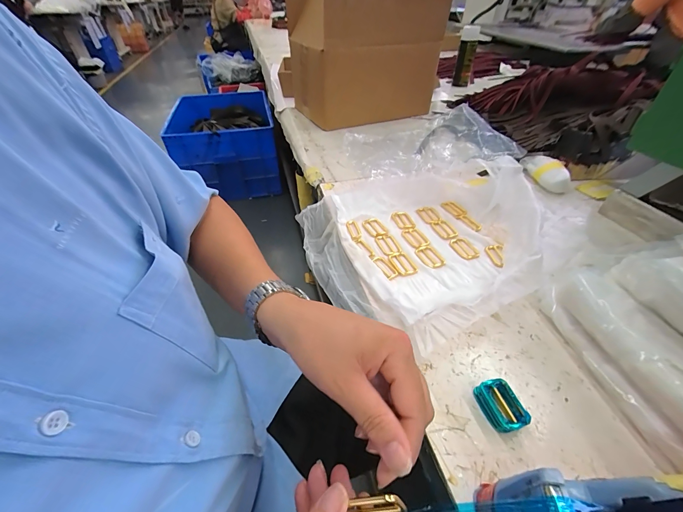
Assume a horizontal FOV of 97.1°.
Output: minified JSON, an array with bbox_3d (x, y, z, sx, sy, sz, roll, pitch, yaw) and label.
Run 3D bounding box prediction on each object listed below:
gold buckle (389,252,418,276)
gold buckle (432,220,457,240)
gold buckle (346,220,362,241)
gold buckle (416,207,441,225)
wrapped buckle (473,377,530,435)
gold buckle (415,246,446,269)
[{"bbox_3d":[0.090,0.011,0.442,0.030,0.004,0.044,-16,44,-15],"label":"gold buckle"},{"bbox_3d":[0.171,-0.045,0.503,0.029,0.004,0.046,-15,44,-14],"label":"gold buckle"},{"bbox_3d":[0.021,-0.042,0.495,0.019,0.006,0.046,-9,43,-9],"label":"gold buckle"},{"bbox_3d":[0.158,-0.073,0.537,0.031,0.004,0.045,-12,43,-12],"label":"gold buckle"},{"bbox_3d":[0.152,0.145,0.291,0.031,0.021,0.045,-12,43,-12],"label":"wrapped buckle"},{"bbox_3d":[0.133,0.001,0.453,0.030,0.004,0.048,-17,44,-16],"label":"gold buckle"}]

